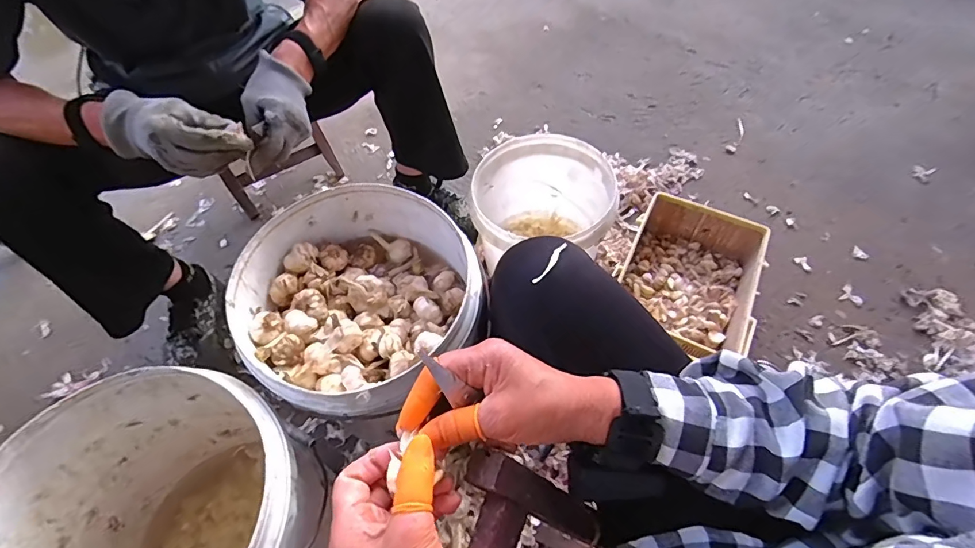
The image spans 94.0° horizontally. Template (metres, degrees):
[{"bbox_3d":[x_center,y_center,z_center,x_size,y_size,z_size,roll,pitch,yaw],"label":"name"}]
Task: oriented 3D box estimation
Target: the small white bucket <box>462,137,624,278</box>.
[{"bbox_3d":[0.096,-0.100,0.861,0.241,0.213,0.250,0,59,0],"label":"small white bucket"}]

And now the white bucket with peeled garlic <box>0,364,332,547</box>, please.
[{"bbox_3d":[-0.350,0.308,0.548,0.301,0.301,0.295,0,59,0],"label":"white bucket with peeled garlic"}]

